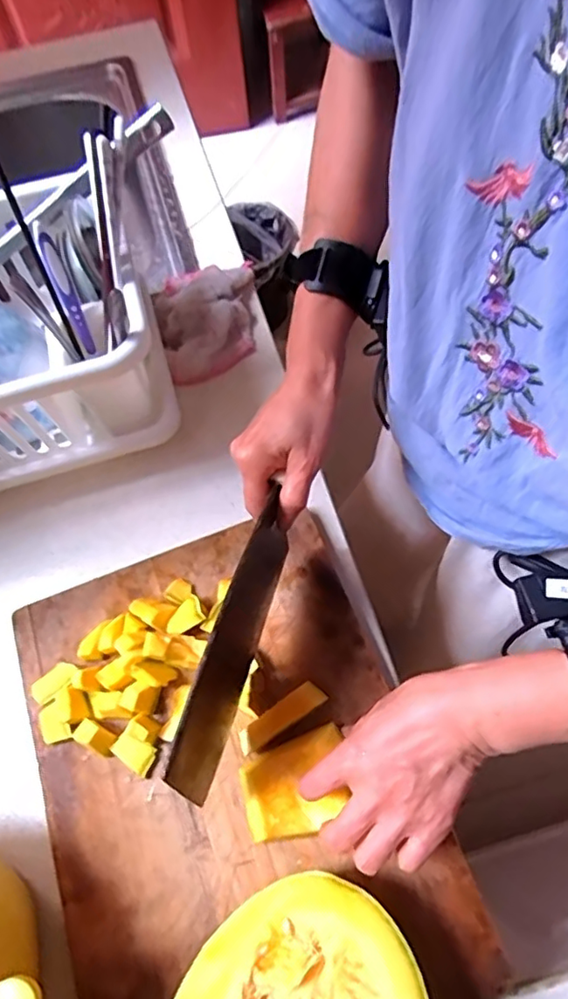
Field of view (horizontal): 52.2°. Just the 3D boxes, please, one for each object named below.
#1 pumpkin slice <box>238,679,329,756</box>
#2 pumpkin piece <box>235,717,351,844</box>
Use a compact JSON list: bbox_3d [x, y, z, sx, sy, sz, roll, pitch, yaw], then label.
[{"bbox_3d":[-0.002,0.165,0.441,0.071,0.022,0.020,-32,67,-12],"label":"pumpkin slice"},{"bbox_3d":[0.010,0.202,0.410,0.080,0.028,0.058,-24,65,-8],"label":"pumpkin piece"}]

